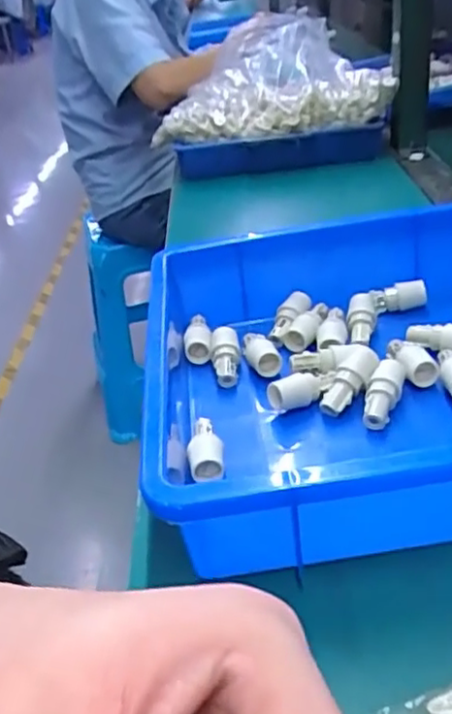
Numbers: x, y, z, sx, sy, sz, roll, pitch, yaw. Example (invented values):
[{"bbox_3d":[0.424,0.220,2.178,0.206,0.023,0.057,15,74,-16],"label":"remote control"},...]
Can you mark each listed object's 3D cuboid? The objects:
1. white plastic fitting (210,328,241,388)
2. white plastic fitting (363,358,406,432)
[{"bbox_3d":[0.000,0.000,0.495,0.022,0.017,0.046,-5,56,3],"label":"white plastic fitting"},{"bbox_3d":[0.103,0.024,0.432,0.019,0.015,0.052,12,55,27],"label":"white plastic fitting"}]

